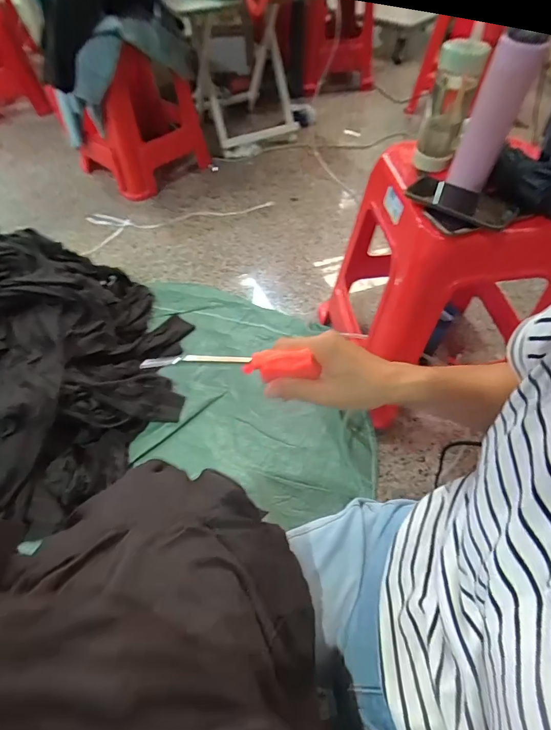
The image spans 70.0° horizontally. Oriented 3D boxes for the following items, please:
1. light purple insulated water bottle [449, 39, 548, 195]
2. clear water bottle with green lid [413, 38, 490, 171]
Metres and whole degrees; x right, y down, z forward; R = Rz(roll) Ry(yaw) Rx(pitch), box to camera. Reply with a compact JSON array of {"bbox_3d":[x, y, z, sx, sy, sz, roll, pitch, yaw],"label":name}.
[{"bbox_3d":[0.315,-0.356,0.575,0.063,0.179,0.059,23,57,16],"label":"light purple insulated water bottle"},{"bbox_3d":[0.272,-0.402,0.628,0.069,0.177,0.057,19,56,14],"label":"clear water bottle with green lid"}]

